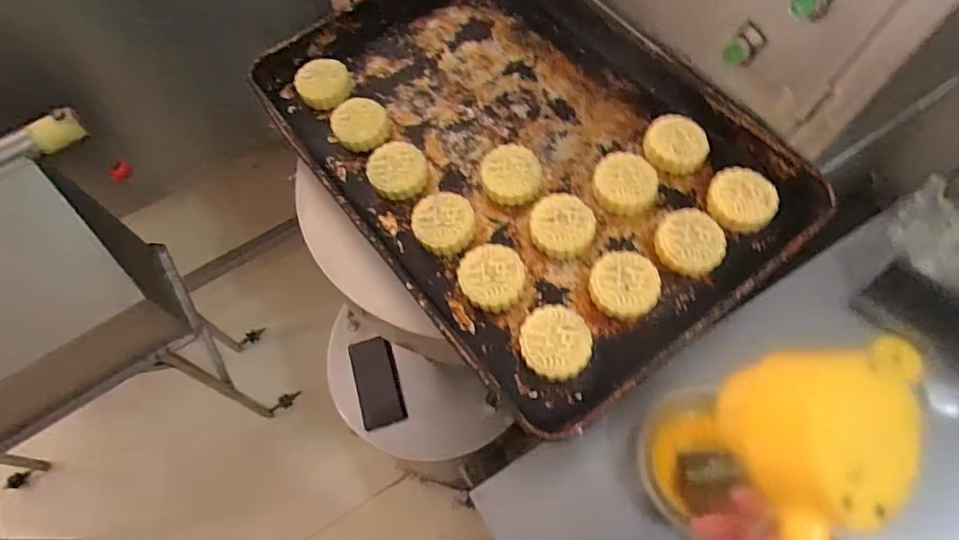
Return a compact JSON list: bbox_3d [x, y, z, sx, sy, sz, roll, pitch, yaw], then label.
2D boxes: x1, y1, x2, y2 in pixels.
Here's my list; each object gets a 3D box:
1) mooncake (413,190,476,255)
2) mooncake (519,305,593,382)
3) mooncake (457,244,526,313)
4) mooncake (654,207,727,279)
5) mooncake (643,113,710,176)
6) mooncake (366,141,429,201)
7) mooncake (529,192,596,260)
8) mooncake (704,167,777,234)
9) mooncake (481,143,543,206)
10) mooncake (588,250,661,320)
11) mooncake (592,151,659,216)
[{"bbox_3d":[-0.040,-0.051,0.591,0.063,0.030,0.070,-26,64,-9],"label":"mooncake"},{"bbox_3d":[0.074,0.073,0.523,0.066,0.029,0.072,-8,62,0],"label":"mooncake"},{"bbox_3d":[0.013,0.008,0.557,0.066,0.026,0.066,-2,63,3],"label":"mooncake"},{"bbox_3d":[0.218,-0.030,0.558,0.072,0.030,0.072,-1,63,3],"label":"mooncake"},{"bbox_3d":[0.224,-0.144,0.611,0.071,0.026,0.062,24,67,15],"label":"mooncake"},{"bbox_3d":[-0.095,-0.116,0.626,0.067,0.033,0.064,-1,63,3],"label":"mooncake"},{"bbox_3d":[0.088,-0.046,0.574,0.064,0.031,0.068,-1,63,3],"label":"mooncake"},{"bbox_3d":[0.281,-0.076,0.573,0.069,0.023,0.063,-1,63,3],"label":"mooncake"},{"bbox_3d":[0.037,-0.110,0.608,0.067,0.030,0.066,-1,63,3],"label":"mooncake"},{"bbox_3d":[0.145,0.017,0.540,0.063,0.030,0.067,-1,63,3],"label":"mooncake"},{"bbox_3d":[0.162,-0.097,0.594,0.069,0.028,0.069,-1,63,3],"label":"mooncake"}]

